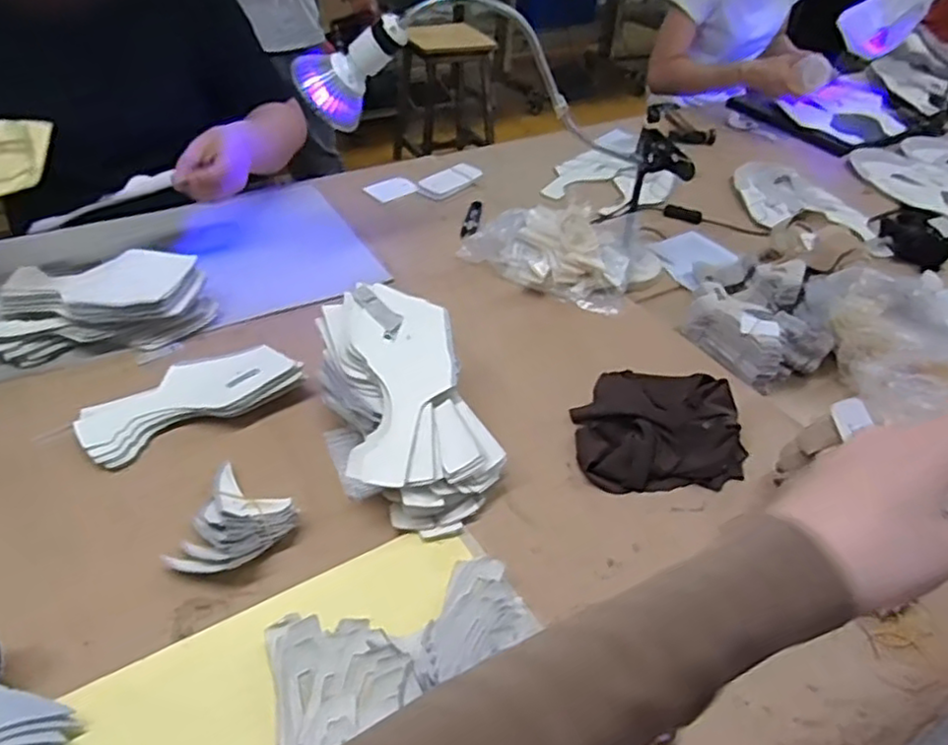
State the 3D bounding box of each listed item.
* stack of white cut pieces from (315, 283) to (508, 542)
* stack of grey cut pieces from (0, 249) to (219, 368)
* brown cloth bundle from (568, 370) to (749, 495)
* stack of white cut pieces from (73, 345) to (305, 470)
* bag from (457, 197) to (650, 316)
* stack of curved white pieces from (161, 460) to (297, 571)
[{"bbox_3d":[-0.064,0.030,0.607,0.124,0.115,0.201,-14,44,-21],"label":"stack of white cut pieces"},{"bbox_3d":[-0.399,-0.073,0.724,0.220,0.071,0.103,-3,41,-9],"label":"stack of grey cut pieces"},{"bbox_3d":[0.177,0.052,0.665,0.159,0.041,0.132,-1,41,-7],"label":"brown cloth bundle"},{"bbox_3d":[-0.270,0.023,0.656,0.197,0.035,0.090,-19,46,-25],"label":"stack of white cut pieces"},{"bbox_3d":[0.112,-0.170,0.907,0.244,0.062,0.188,18,42,15],"label":"bag"},{"bbox_3d":[-0.191,0.122,0.551,0.081,0.034,0.088,15,42,12],"label":"stack of curved white pieces"}]

